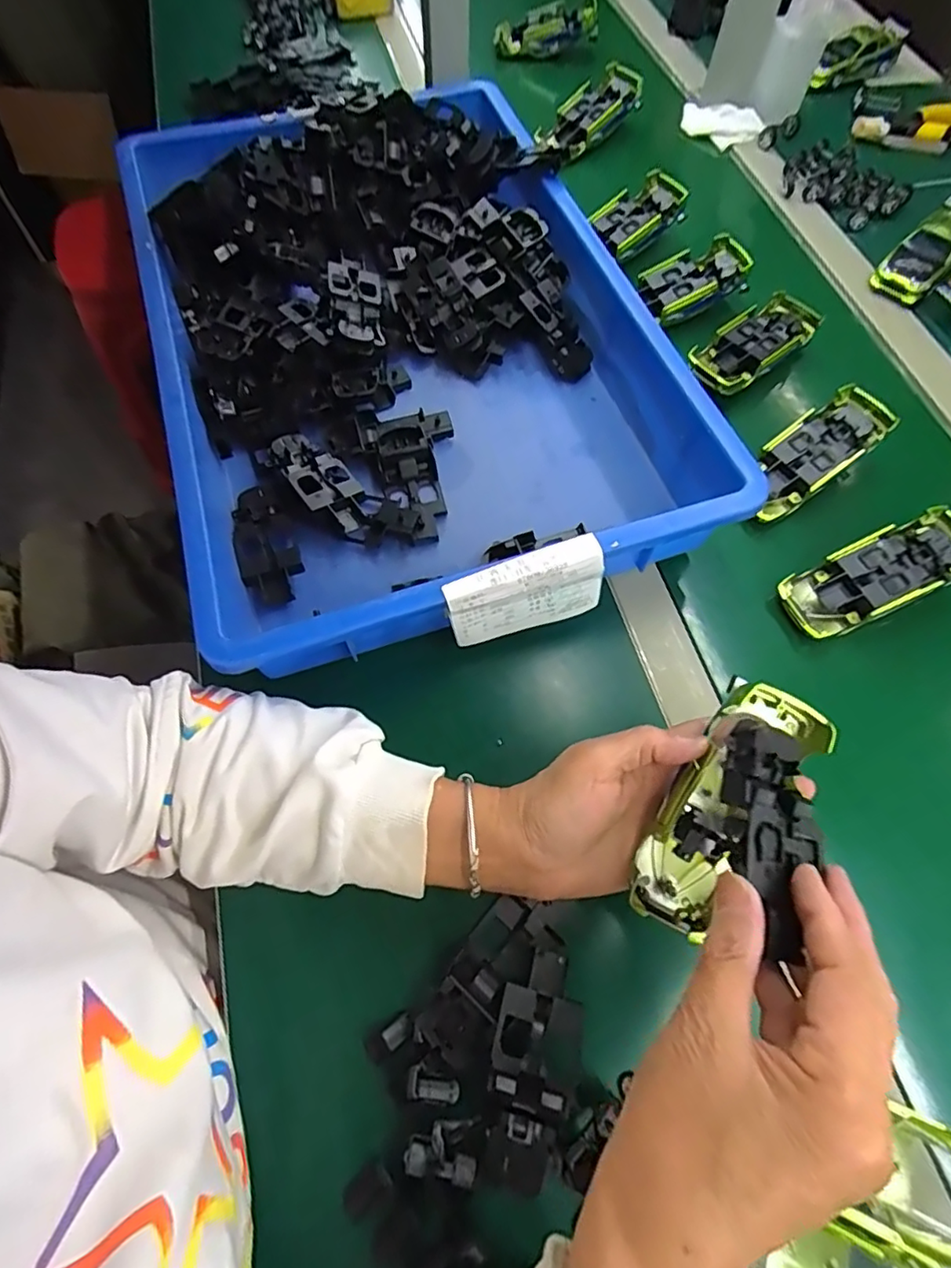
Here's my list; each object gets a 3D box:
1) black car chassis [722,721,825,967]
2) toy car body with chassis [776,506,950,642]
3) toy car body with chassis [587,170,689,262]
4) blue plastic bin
[{"bbox_3d":[0.133,0.090,0.256,0.044,0.022,0.099,6,67,0],"label":"black car chassis"},{"bbox_3d":[0.292,-0.042,0.417,0.133,0.028,0.055,-27,69,4],"label":"toy car body with chassis"},{"bbox_3d":[0.165,-0.422,0.581,0.089,0.036,0.060,-33,72,-1],"label":"toy car body with chassis"},{"bbox_3d":[-0.070,-0.248,0.473,0.360,0.081,0.554,-19,69,-6],"label":"blue plastic bin"}]

